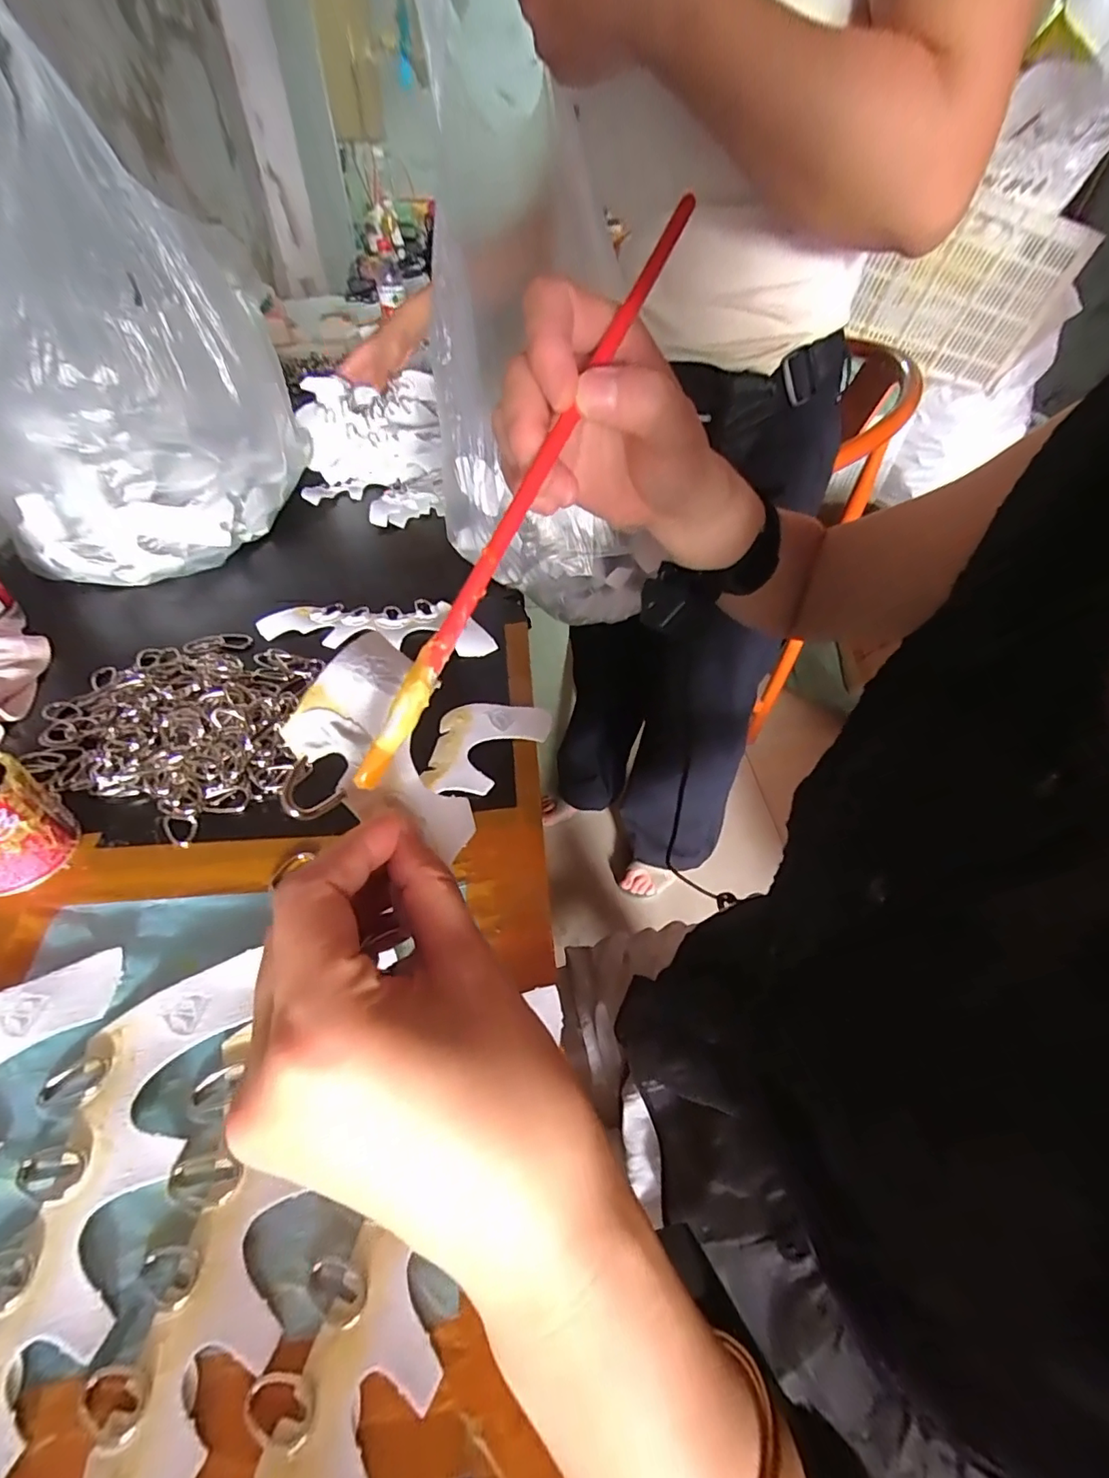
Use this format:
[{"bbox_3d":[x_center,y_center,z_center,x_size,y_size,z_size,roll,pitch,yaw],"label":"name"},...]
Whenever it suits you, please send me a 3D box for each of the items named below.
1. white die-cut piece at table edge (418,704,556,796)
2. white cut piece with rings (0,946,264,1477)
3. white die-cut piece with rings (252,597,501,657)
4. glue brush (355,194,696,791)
[{"bbox_3d":[-0.052,0.005,0.443,0.097,0.010,0.089,0,48,-4],"label":"white die-cut piece at table edge"},{"bbox_3d":[-0.216,0.209,0.247,0.080,0.008,0.211,4,48,0],"label":"white cut piece with rings"},{"bbox_3d":[-0.171,-0.122,0.549,0.222,0.009,0.075,5,48,0],"label":"white die-cut piece with rings"},{"bbox_3d":[-0.004,-0.096,0.192,0.008,0.005,0.250,24,81,17],"label":"glue brush"}]

